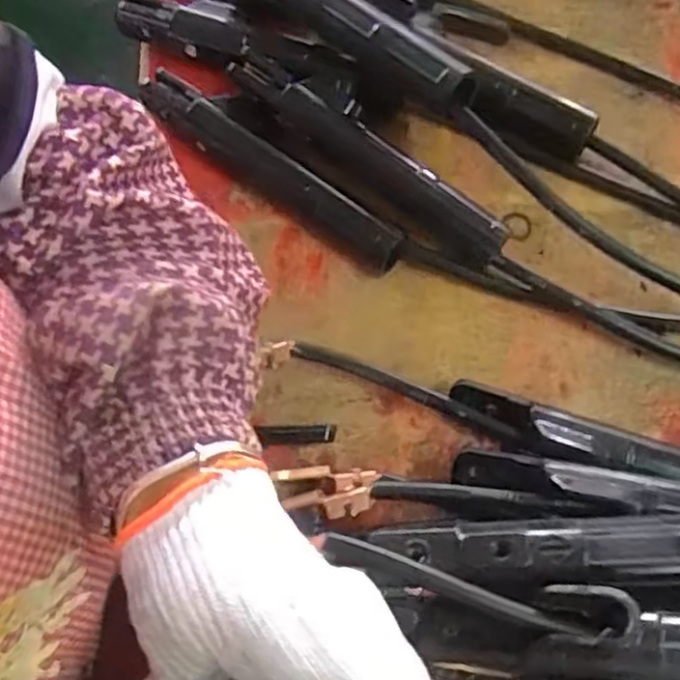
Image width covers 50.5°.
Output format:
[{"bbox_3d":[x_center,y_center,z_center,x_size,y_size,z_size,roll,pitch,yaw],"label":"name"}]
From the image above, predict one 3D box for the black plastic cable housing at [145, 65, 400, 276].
[{"bbox_3d":[-0.046,-0.102,0.435,0.195,0.024,0.026,37,76,14],"label":"black plastic cable housing"}]

